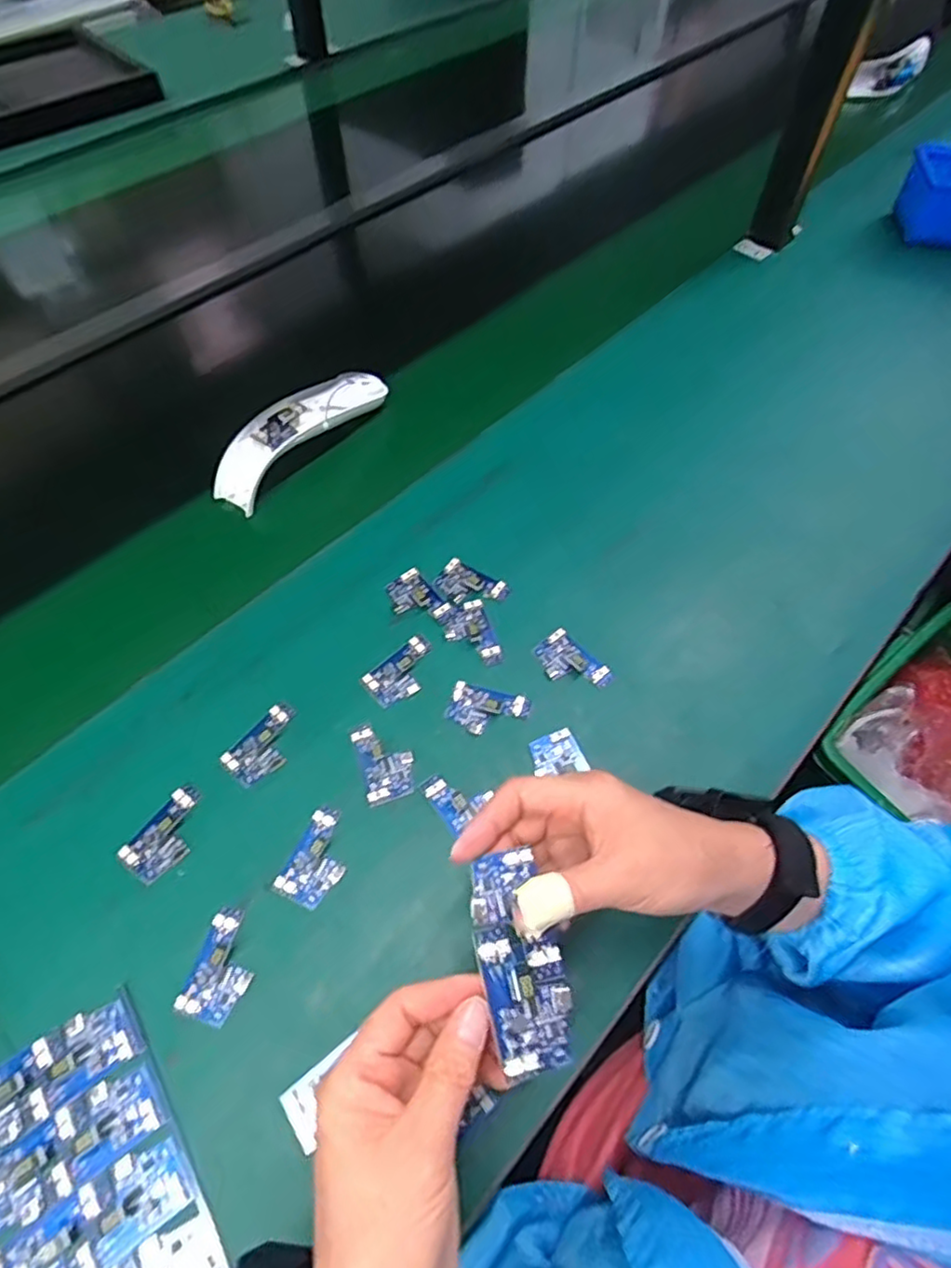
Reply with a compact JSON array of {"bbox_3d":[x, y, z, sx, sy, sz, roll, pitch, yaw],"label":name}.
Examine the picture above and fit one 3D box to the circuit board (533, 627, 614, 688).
[{"bbox_3d":[0.072,0.023,0.486,0.034,0.007,0.059,-39,68,-21],"label":"circuit board"}]

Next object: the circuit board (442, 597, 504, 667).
[{"bbox_3d":[-0.004,-0.001,0.499,0.036,0.004,0.057,-16,61,-11],"label":"circuit board"}]

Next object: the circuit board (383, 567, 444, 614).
[{"bbox_3d":[-0.052,-0.032,0.517,0.035,0.004,0.044,-31,65,-18],"label":"circuit board"}]

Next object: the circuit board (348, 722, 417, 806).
[{"bbox_3d":[-0.064,0.087,0.446,0.035,0.004,0.058,-18,61,-11],"label":"circuit board"}]

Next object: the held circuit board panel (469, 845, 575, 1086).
[{"bbox_3d":[0.020,0.147,0.294,0.038,0.009,0.089,-12,61,-6],"label":"held circuit board panel"}]

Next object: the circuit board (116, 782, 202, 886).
[{"bbox_3d":[-0.200,0.130,0.418,0.034,0.004,0.059,31,64,16],"label":"circuit board"}]

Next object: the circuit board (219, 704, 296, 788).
[{"bbox_3d":[-0.147,0.077,0.450,0.035,0.004,0.059,35,65,18],"label":"circuit board"}]

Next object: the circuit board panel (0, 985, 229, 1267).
[{"bbox_3d":[-0.192,0.297,0.318,0.097,0.012,0.188,-30,65,-18],"label":"circuit board panel"}]

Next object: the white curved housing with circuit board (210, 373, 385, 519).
[{"bbox_3d":[-0.155,-0.190,0.595,0.067,0.047,0.192,40,66,20],"label":"white curved housing with circuit board"}]

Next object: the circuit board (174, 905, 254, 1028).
[{"bbox_3d":[-0.149,0.196,0.380,0.034,0.004,0.059,15,60,7],"label":"circuit board"}]

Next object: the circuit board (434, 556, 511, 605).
[{"bbox_3d":[-0.005,-0.040,0.522,0.058,0.008,0.035,29,63,15],"label":"circuit board"}]

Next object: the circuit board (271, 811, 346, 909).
[{"bbox_3d":[-0.100,0.144,0.412,0.035,0.005,0.057,22,61,11],"label":"circuit board"}]

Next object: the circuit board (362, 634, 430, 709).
[{"bbox_3d":[-0.054,0.028,0.481,0.057,0.004,0.035,-39,68,-21],"label":"circuit board"}]

